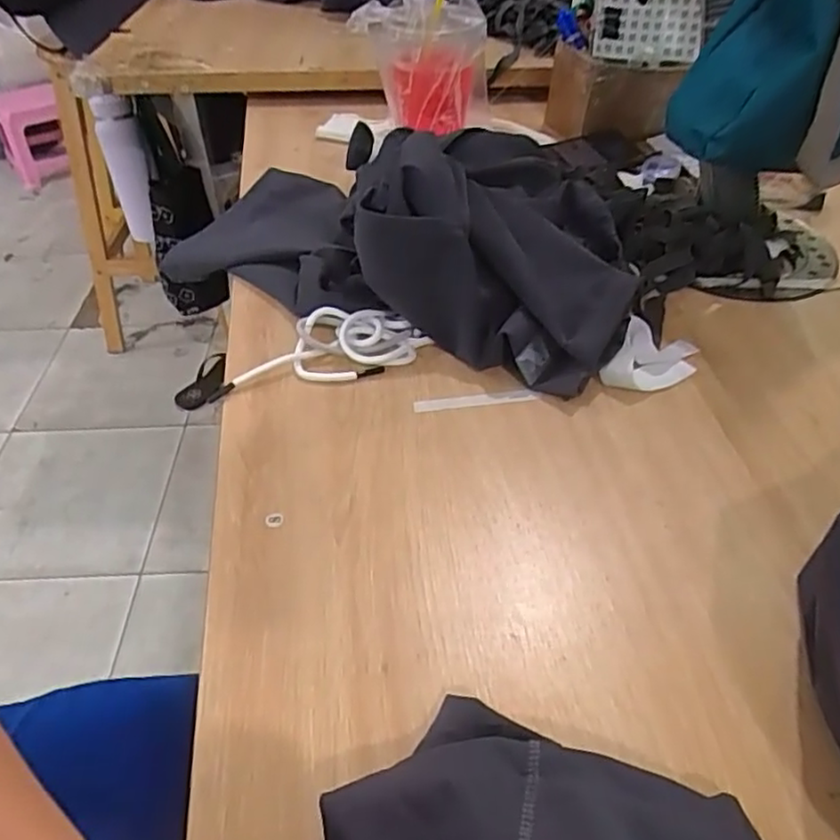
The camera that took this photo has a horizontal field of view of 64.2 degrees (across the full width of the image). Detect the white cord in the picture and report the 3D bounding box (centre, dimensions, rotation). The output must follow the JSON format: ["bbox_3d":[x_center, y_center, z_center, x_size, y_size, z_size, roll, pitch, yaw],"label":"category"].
[{"bbox_3d":[-0.079,-0.058,0.536,0.168,0.030,0.059,-8,44,-8],"label":"white cord"}]

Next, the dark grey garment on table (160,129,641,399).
[{"bbox_3d":[-0.023,-0.182,0.591,0.424,0.131,0.212,16,46,17],"label":"dark grey garment on table"}]

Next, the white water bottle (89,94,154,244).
[{"bbox_3d":[-0.507,-0.430,1.176,0.070,0.242,0.064,-17,46,-17],"label":"white water bottle"}]

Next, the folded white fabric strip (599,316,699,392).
[{"bbox_3d":[0.184,-0.050,0.525,0.054,0.029,0.083,24,49,24],"label":"folded white fabric strip"}]

